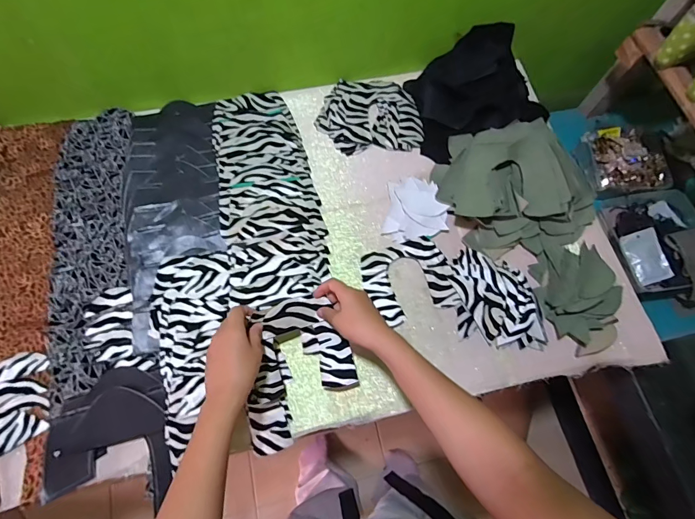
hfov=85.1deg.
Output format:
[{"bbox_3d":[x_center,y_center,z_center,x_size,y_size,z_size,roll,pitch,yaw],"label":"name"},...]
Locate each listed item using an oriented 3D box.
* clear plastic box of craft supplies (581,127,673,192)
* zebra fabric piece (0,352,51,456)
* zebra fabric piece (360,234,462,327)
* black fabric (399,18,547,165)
[{"bbox_3d":[0.582,-0.215,0.797,0.131,0.033,0.155,-5,69,-6],"label":"clear plastic box of craft supplies"},{"bbox_3d":[-0.446,0.199,0.505,0.089,0.010,0.140,0,69,-3],"label":"zebra fabric piece"},{"bbox_3d":[0.097,0.032,0.602,0.134,0.008,0.121,-19,73,-5],"label":"zebra fabric piece"},{"bbox_3d":[0.231,-0.310,0.697,0.247,0.069,0.204,-22,72,-10],"label":"black fabric"}]

